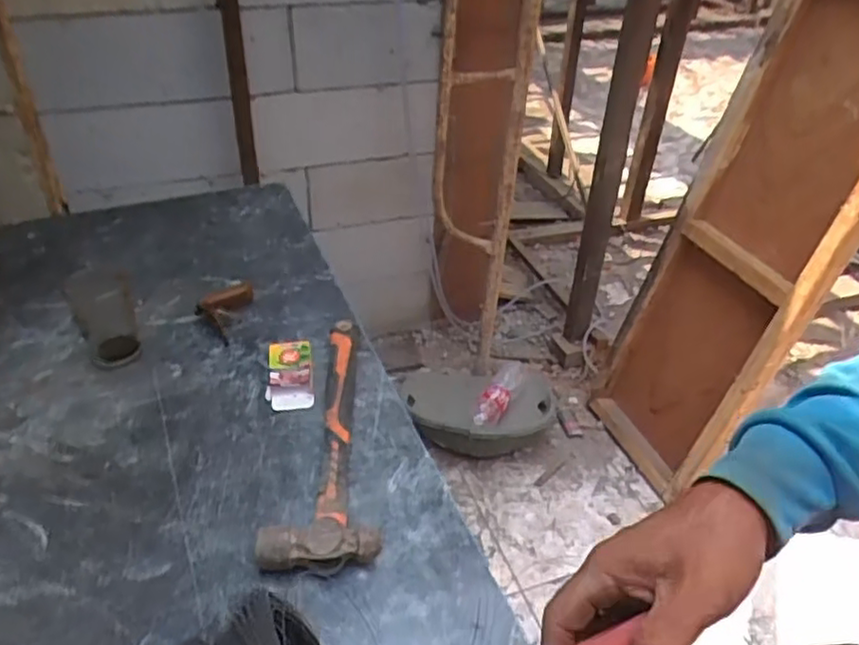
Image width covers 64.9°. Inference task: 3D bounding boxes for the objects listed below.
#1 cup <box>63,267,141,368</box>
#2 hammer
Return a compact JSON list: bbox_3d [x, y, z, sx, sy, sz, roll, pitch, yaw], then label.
[{"bbox_3d":[-0.411,-0.012,0.857,0.065,0.131,0.063,2,38,-2],"label":"cup"},{"bbox_3d":[-0.111,0.121,0.773,0.113,0.053,0.345,1,38,-3],"label":"hammer"}]

